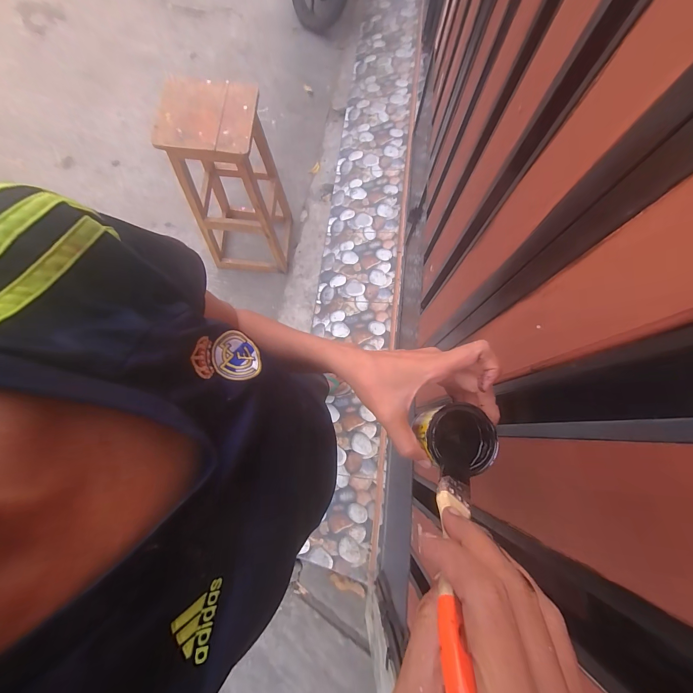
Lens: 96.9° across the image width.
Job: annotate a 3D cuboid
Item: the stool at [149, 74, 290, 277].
[{"bbox_3d":[-0.447,-0.635,1.299,0.315,0.716,0.318,6,75,0],"label":"stool"}]

